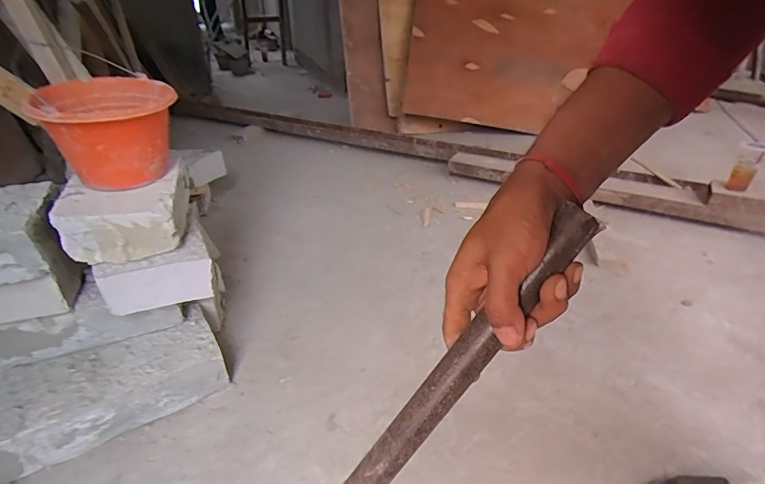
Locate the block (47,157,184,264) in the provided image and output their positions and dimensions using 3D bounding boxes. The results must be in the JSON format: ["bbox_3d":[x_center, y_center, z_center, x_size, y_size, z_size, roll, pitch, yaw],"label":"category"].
[{"bbox_3d":[-0.500,-0.064,0.871,0.208,0.112,0.224,-10,32,-17],"label":"block"}]

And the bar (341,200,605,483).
[{"bbox_3d":[0.015,0.157,0.354,0.020,0.444,0.028,27,16,-32],"label":"bar"}]

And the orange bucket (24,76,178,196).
[{"bbox_3d":[-0.508,-0.203,0.831,0.212,0.170,0.239,-23,37,-33],"label":"orange bucket"}]

